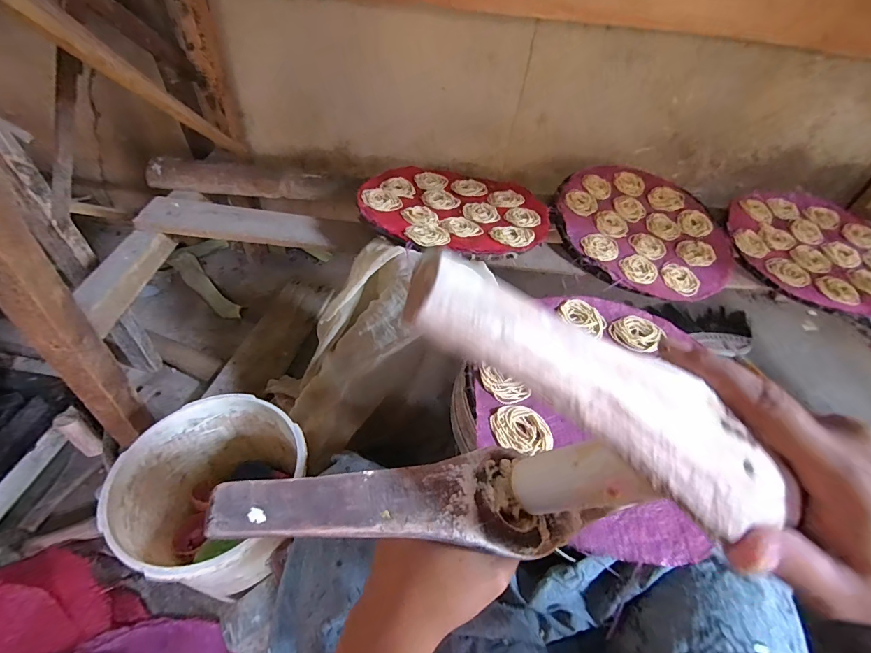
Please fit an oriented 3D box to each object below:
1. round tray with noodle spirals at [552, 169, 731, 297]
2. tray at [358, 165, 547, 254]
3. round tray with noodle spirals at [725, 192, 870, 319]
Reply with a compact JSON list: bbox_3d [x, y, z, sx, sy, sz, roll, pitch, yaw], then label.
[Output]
[{"bbox_3d":[0.416,-0.201,0.823,0.345,0.019,0.351,3,59,-4],"label":"round tray with noodle spirals"},{"bbox_3d":[0.035,-0.217,0.756,0.338,0.040,0.318,3,46,-3],"label":"tray"},{"bbox_3d":[0.785,-0.162,0.834,0.351,0.026,0.344,1,57,-2],"label":"round tray with noodle spirals"}]

